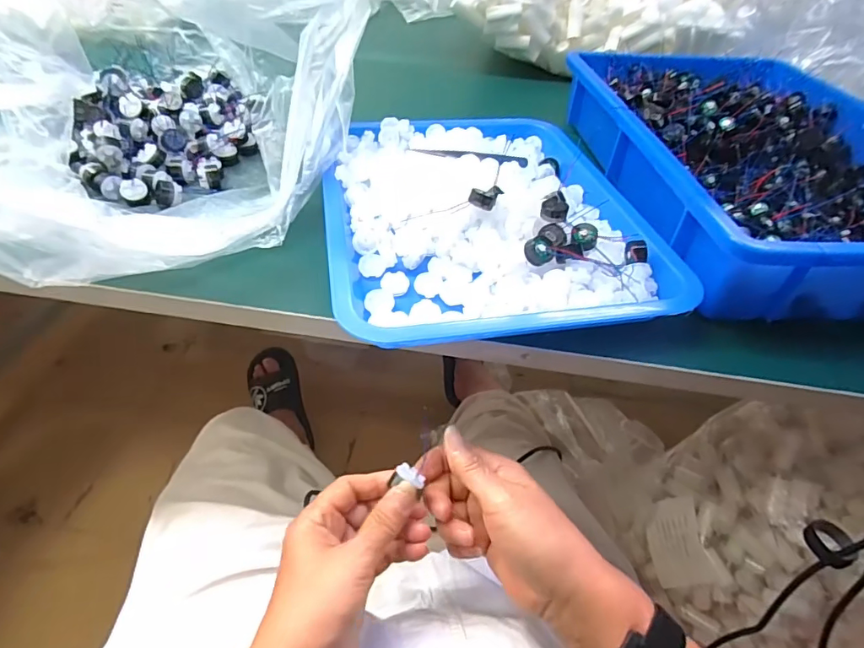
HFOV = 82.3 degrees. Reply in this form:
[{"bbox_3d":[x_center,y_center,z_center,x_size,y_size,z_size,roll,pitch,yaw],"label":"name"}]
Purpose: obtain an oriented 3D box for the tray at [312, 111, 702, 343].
[{"bbox_3d":[0.039,-0.106,0.432,0.258,0.041,0.316,-6,45,-10],"label":"tray"}]

